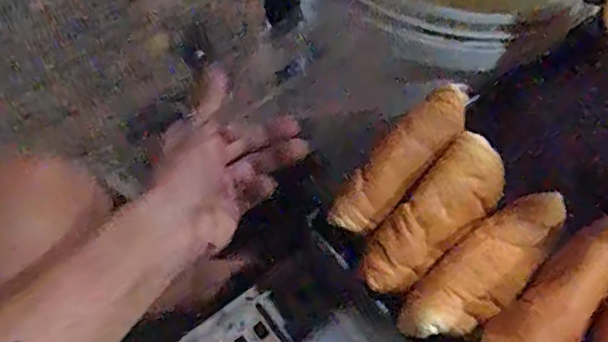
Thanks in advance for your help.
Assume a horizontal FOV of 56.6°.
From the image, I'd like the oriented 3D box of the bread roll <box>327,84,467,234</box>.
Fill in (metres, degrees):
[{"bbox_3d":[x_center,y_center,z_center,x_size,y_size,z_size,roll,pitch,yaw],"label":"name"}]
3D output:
[{"bbox_3d":[0.080,-0.009,0.457,0.150,0.036,0.040,-47,61,-2],"label":"bread roll"}]

